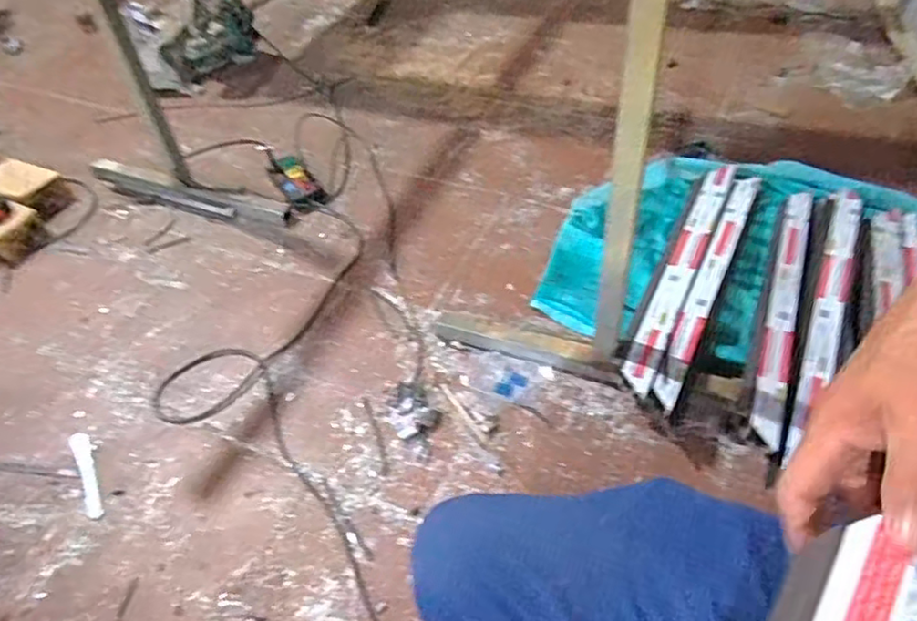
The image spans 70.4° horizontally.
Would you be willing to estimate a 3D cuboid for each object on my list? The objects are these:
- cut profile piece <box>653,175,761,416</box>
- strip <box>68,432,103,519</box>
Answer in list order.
[{"bbox_3d":[0.486,-0.067,1.248,0.054,0.059,0.672,18,52,22],"label":"cut profile piece"},{"bbox_3d":[-0.654,0.285,1.147,0.034,0.008,0.195,-28,50,-18],"label":"strip"}]

